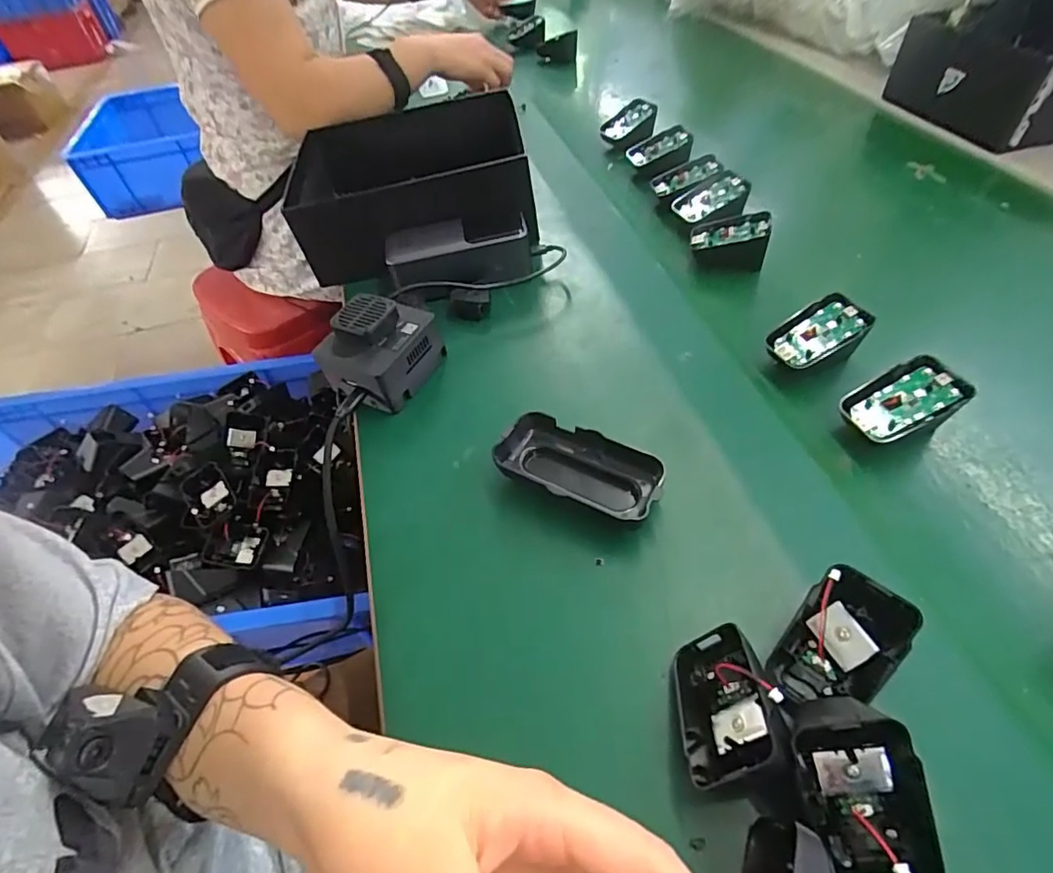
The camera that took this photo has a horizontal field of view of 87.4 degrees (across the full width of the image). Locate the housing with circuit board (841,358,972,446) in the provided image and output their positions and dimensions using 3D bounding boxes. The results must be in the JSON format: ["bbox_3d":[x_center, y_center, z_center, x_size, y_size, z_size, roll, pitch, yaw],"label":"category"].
[{"bbox_3d":[0.250,-0.019,0.371,0.065,0.044,0.042,-15,49,-8],"label":"housing with circuit board"}]

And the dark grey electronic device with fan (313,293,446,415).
[{"bbox_3d":[-0.119,-0.071,0.443,0.076,0.058,0.076,19,53,20],"label":"dark grey electronic device with fan"}]

